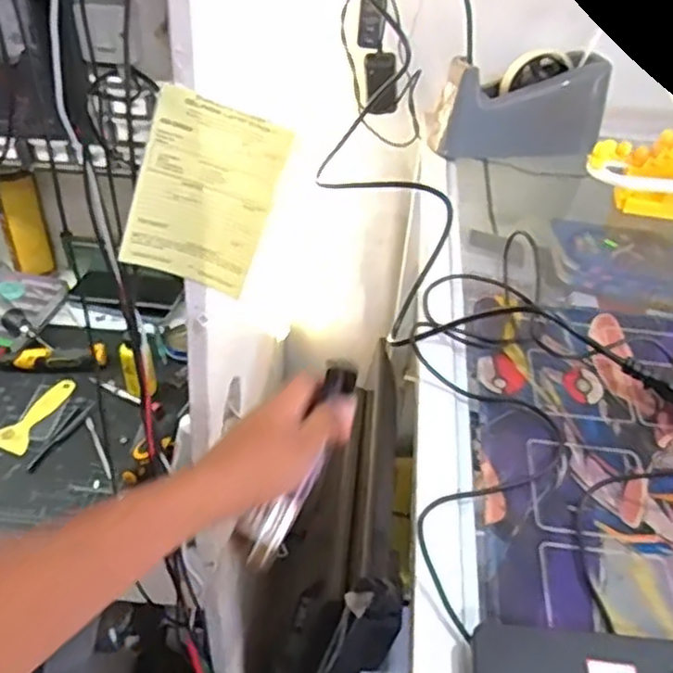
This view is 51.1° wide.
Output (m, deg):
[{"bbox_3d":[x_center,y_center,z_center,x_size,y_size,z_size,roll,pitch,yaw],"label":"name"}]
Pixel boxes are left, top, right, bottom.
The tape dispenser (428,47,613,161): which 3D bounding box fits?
[{"bbox_3d":[0.209,-0.261,0.804,0.199,0.102,0.053,-3,41,-6],"label":"tape dispenser"}]

